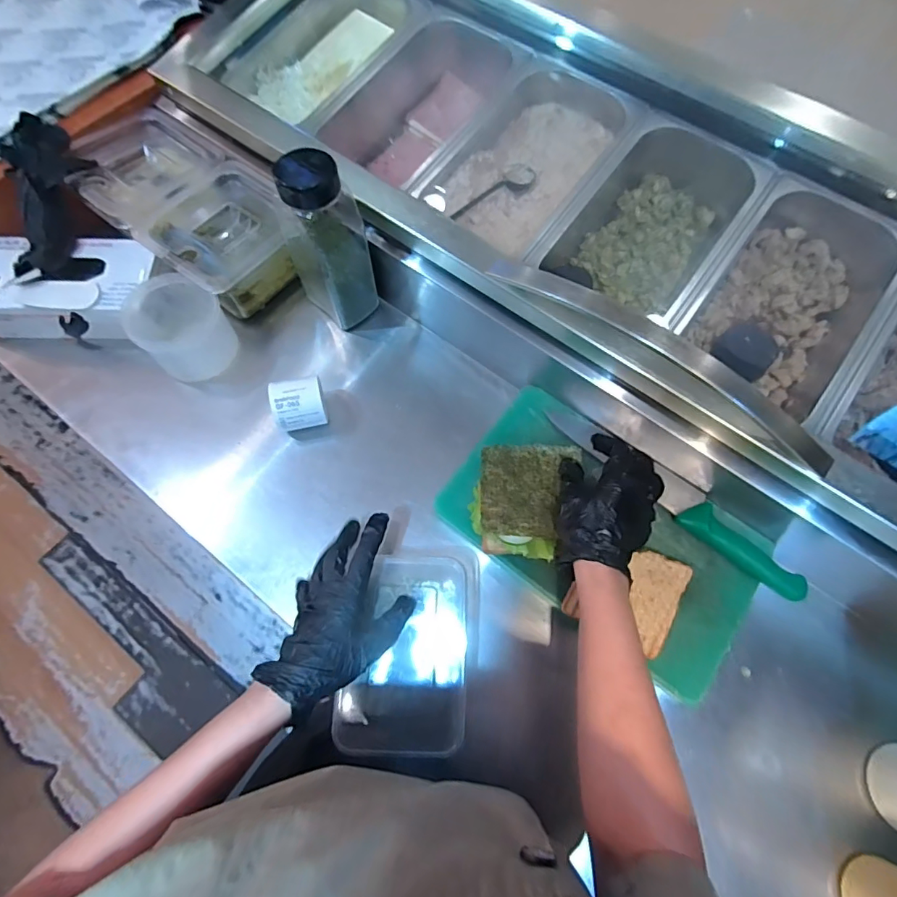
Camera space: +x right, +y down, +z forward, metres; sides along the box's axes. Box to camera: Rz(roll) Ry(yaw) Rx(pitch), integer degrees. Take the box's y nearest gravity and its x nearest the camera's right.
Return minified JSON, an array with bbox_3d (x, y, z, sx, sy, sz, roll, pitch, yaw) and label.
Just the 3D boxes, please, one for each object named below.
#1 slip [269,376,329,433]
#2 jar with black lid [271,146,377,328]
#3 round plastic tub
[{"bbox_3d":[-0.177,-0.053,0.557,0.062,0.055,0.063,-15,69,-7],"label":"slip"},{"bbox_3d":[-0.148,-0.248,0.565,0.072,0.203,0.095,-39,74,-15],"label":"jar with black lid"},{"bbox_3d":[-0.340,-0.153,0.586,0.106,0.091,0.097,0,68,-1],"label":"round plastic tub"}]

